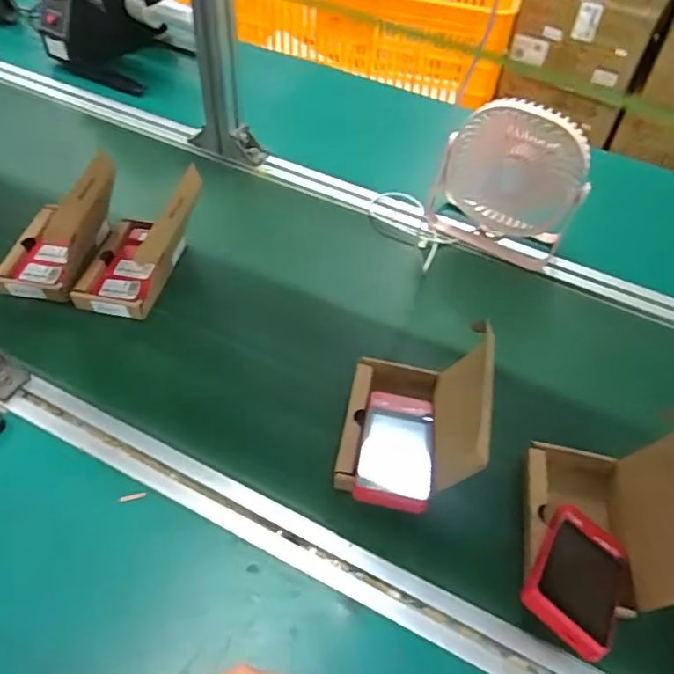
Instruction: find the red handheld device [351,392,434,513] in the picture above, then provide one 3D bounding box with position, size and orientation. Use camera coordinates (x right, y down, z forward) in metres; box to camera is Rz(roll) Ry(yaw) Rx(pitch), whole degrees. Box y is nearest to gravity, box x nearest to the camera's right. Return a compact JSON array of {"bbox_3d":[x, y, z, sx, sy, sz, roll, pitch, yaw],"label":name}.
[{"bbox_3d":[0.053,0.100,0.514,0.062,0.017,0.128,8,37,4],"label":"red handheld device"}]

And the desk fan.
[{"bbox_3d":[0.213,-0.197,0.712,0.176,0.173,0.085,23,52,16],"label":"desk fan"}]

